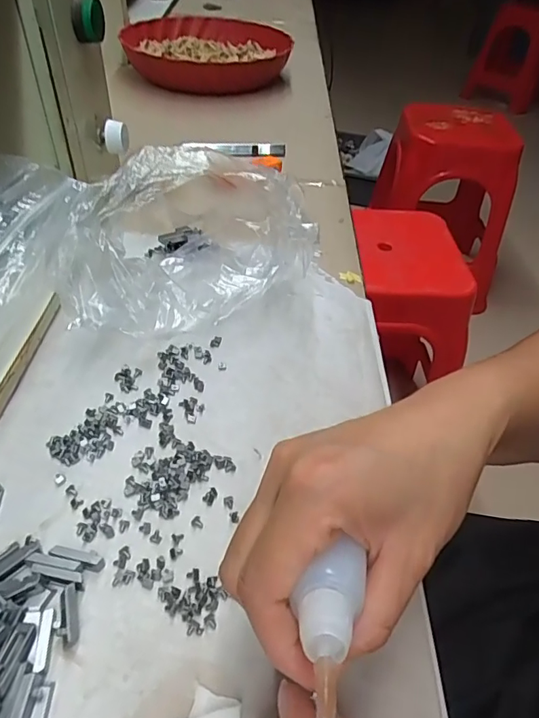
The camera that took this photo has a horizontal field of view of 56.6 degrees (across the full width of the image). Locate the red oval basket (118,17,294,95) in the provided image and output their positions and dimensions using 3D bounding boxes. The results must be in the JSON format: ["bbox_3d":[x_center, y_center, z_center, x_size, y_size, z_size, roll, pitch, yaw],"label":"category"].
[{"bbox_3d":[-0.095,-0.425,0.695,0.234,0.057,0.170,16,45,10],"label":"red oval basket"}]

